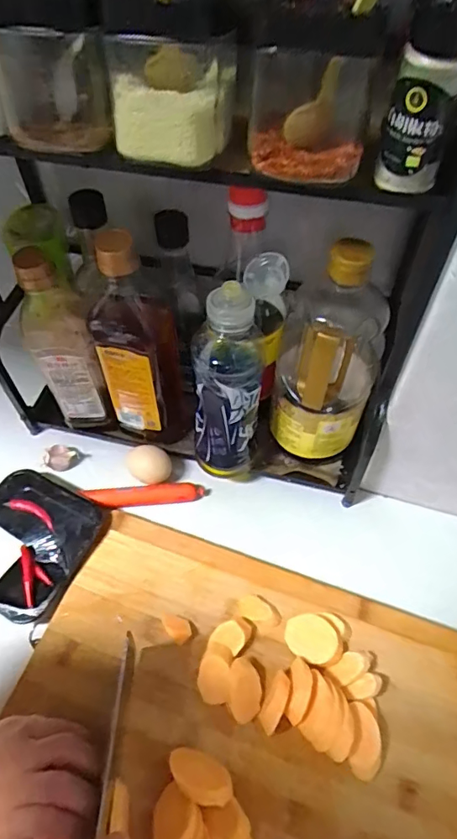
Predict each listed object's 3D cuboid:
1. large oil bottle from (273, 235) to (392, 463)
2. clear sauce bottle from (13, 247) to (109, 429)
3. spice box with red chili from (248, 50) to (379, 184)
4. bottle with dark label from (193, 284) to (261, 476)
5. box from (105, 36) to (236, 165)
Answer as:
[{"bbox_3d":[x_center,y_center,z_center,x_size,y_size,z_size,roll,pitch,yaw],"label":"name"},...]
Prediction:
[{"bbox_3d":[0.098,-0.071,0.489,0.094,0.234,0.104,11,56,8],"label":"large oil bottle"},{"bbox_3d":[-0.169,-0.070,0.512,0.056,0.220,0.044,-13,56,-9],"label":"clear sauce bottle"},{"bbox_3d":[0.050,-0.194,0.313,0.070,0.058,0.064,3,55,2],"label":"spice box with red chili"},{"bbox_3d":[-0.001,-0.027,0.498,0.063,0.235,0.077,4,55,3],"label":"bottle with dark label"},{"bbox_3d":[-0.034,-0.206,0.318,0.079,0.065,0.050,-8,55,-6],"label":"box"}]

